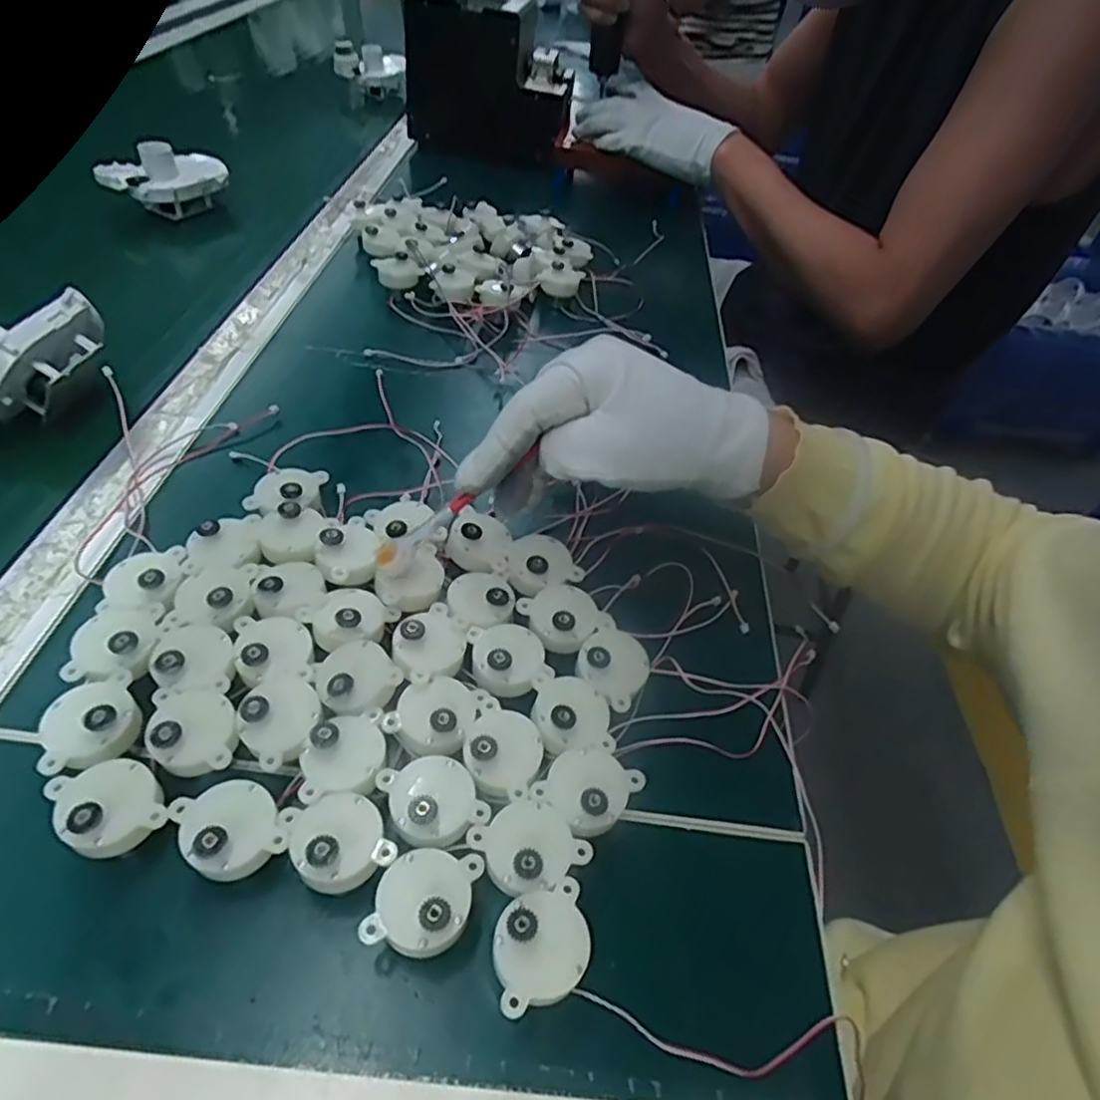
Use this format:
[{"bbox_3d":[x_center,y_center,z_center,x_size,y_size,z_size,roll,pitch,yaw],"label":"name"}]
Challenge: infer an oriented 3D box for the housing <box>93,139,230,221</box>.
[{"bbox_3d":[-0.345,-0.332,0.615,0.101,0.055,0.044,-27,55,-28],"label":"housing"}]

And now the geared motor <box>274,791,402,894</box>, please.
[{"bbox_3d":[-0.078,0.110,0.253,0.032,0.031,0.036,-23,53,-26],"label":"geared motor"}]

